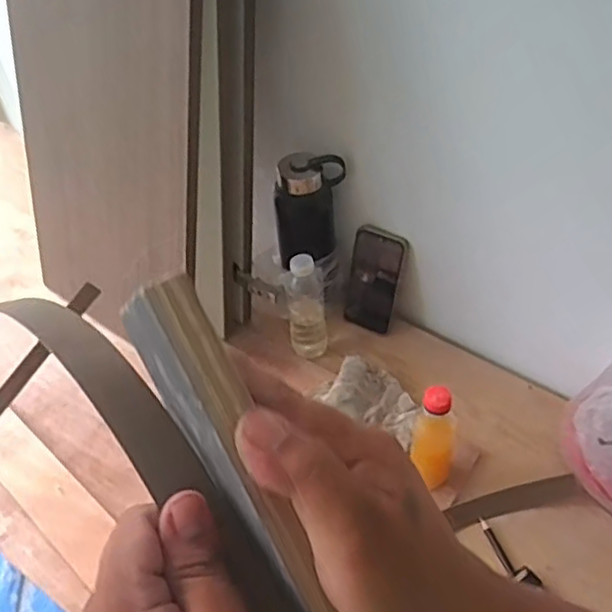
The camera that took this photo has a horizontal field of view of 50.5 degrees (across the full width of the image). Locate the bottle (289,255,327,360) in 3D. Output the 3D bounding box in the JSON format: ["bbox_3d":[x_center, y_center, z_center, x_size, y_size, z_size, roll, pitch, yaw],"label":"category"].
[{"bbox_3d":[0.001,0.002,0.934,0.056,0.171,0.045,-6,48,0],"label":"bottle"}]

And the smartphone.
[{"bbox_3d":[0.103,-0.040,0.978,0.080,0.167,0.018,19,37,15],"label":"smartphone"}]

